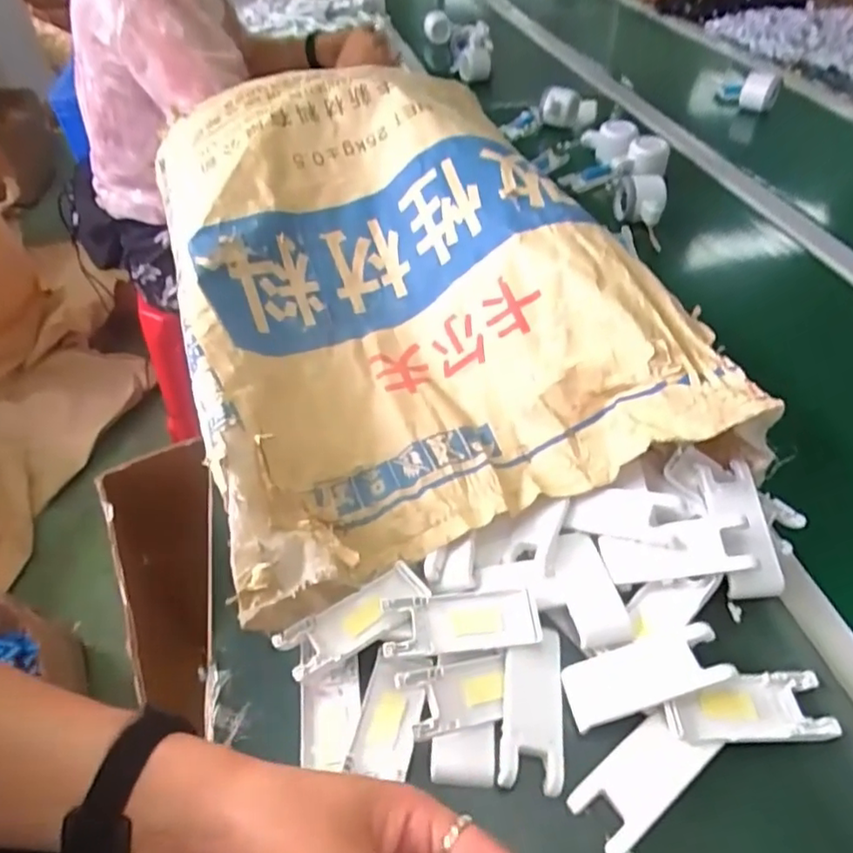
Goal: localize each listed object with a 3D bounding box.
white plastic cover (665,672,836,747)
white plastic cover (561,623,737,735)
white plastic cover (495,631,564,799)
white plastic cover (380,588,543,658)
[{"bbox_3d":[0.198,0.174,0.379,0.101,0.014,0.039,-3,46,-1],"label":"white plastic cover"},{"bbox_3d":[0.137,0.157,0.388,0.099,0.007,0.038,-22,48,4],"label":"white plastic cover"},{"bbox_3d":[0.067,0.173,0.385,0.038,0.005,0.095,4,47,6],"label":"white plastic cover"},{"bbox_3d":[0.024,0.131,0.409,0.102,0.019,0.038,-8,47,-5],"label":"white plastic cover"}]

